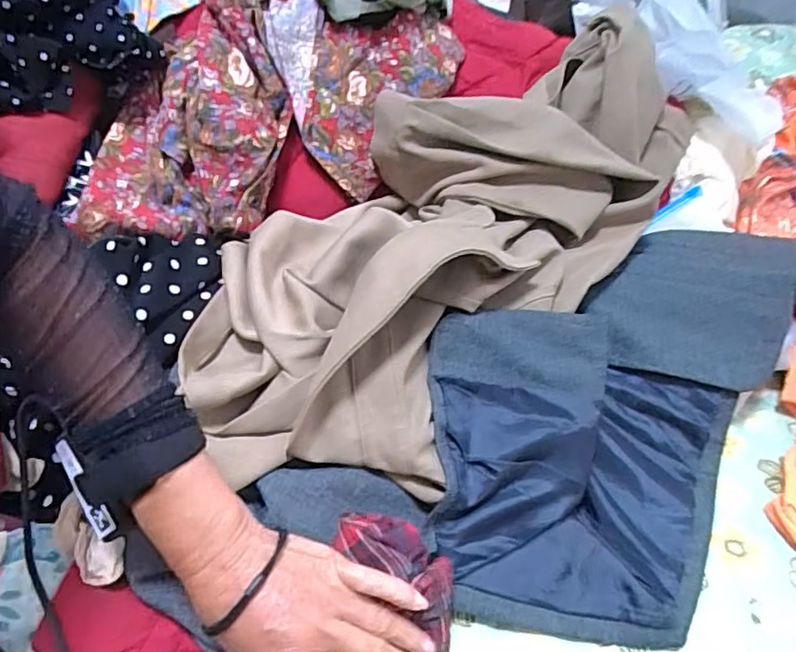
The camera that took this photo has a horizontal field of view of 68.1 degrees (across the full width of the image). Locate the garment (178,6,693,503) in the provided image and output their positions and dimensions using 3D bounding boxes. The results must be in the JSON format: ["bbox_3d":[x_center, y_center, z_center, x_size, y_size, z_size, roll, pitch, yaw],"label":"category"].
[{"bbox_3d":[0.047,-0.100,0.506,0.246,0.114,0.511,34,56,22],"label":"garment"}]

